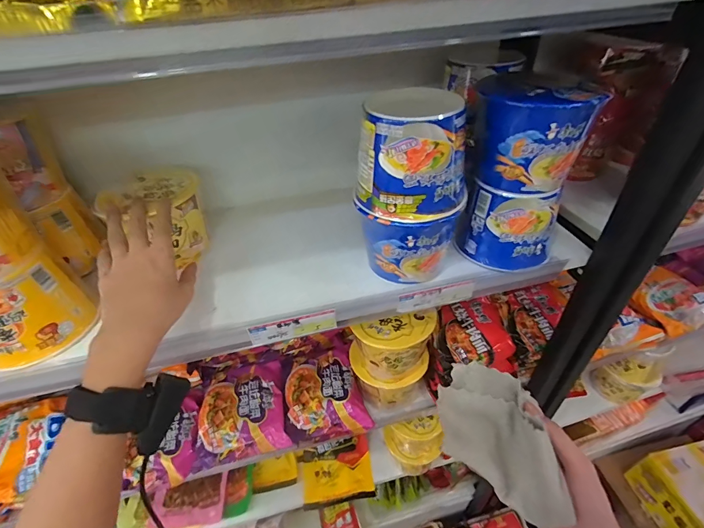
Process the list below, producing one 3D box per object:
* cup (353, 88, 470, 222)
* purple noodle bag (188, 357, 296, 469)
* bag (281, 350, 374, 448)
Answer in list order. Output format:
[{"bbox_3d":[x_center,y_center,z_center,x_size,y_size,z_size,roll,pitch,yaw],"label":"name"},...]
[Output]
[{"bbox_3d":[0.071,-0.122,0.397,0.112,0.101,0.112,7,42,12],"label":"cup"},{"bbox_3d":[-0.183,0.241,0.599,0.140,0.033,0.151,-9,41,-6],"label":"purple noodle bag"},{"bbox_3d":[-0.051,0.221,0.619,0.131,0.043,0.152,-11,42,-9],"label":"bag"}]

